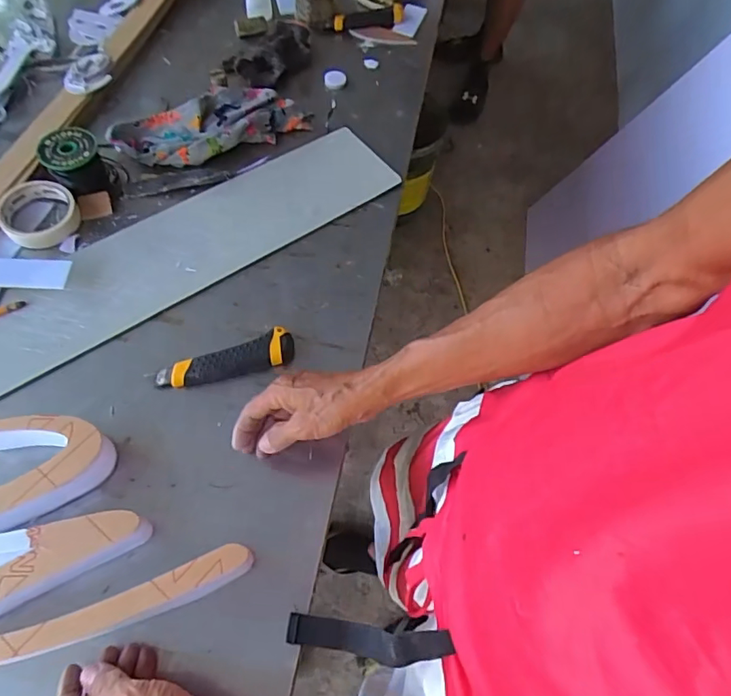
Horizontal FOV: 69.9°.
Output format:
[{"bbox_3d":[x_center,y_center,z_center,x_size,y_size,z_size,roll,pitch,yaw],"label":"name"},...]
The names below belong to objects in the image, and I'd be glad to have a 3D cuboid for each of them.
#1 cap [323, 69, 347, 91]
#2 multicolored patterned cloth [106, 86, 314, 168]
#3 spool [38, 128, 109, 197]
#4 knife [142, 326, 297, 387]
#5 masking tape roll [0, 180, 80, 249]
[{"bbox_3d":[-0.049,-0.438,0.851,0.037,0.013,0.037,2,62,-4],"label":"cap"},{"bbox_3d":[-0.219,-0.322,0.751,0.277,0.044,0.103,-21,67,-16],"label":"multicolored patterned cloth"},{"bbox_3d":[-0.373,-0.235,0.675,0.067,0.065,0.063,2,62,-4],"label":"spool"},{"bbox_3d":[-0.159,0.013,0.588,0.155,0.020,0.040,-12,64,-12],"label":"knife"},{"bbox_3d":[-0.413,-0.169,0.660,0.089,0.034,0.089,2,62,-4],"label":"masking tape roll"}]

